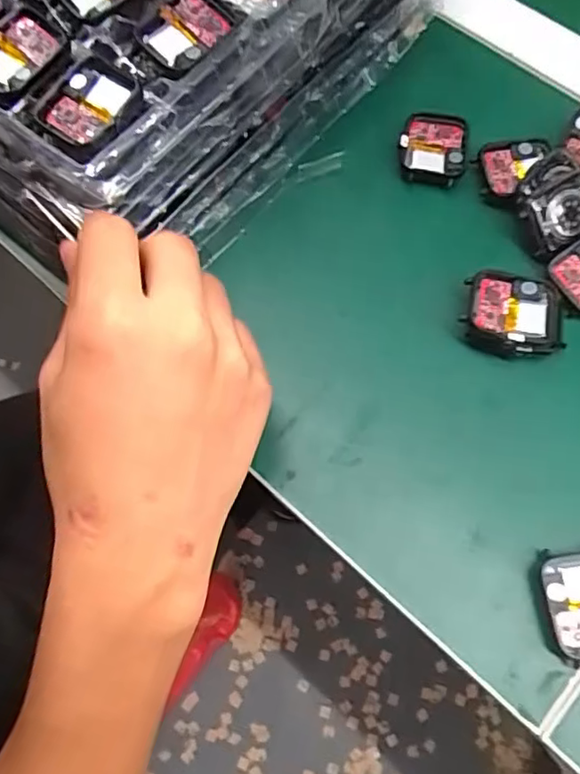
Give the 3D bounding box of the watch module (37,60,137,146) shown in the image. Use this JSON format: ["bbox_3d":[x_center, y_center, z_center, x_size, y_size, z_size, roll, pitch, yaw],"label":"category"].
[{"bbox_3d":[-0.089,-0.127,0.266,0.034,0.006,0.039,41,76,14],"label":"watch module"}]

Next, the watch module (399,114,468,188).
[{"bbox_3d":[0.082,-0.137,0.340,0.036,0.008,0.041,13,71,6],"label":"watch module"}]

